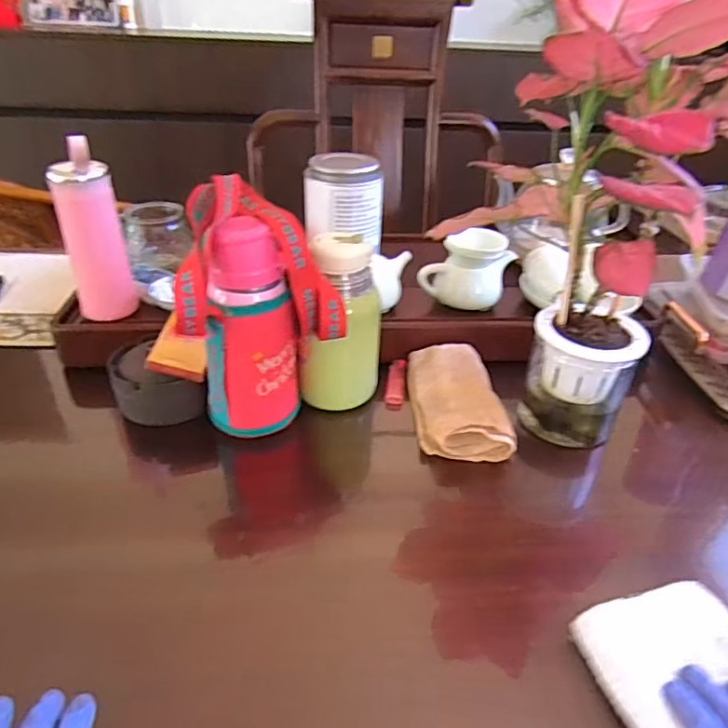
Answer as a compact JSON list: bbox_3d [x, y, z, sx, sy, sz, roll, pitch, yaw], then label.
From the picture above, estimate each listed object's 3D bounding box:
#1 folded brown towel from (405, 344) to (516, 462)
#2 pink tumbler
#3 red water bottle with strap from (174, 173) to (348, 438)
[{"bbox_3d":[0.101,0.037,0.606,0.093,0.037,0.157,0,34,-3],"label":"folded brown towel"},{"bbox_3d":[-0.304,-0.145,0.615,0.064,0.192,0.058,-13,37,-23],"label":"pink tumbler"},{"bbox_3d":[-0.107,-0.046,0.546,0.147,0.228,0.104,-9,35,-17],"label":"red water bottle with strap"}]

